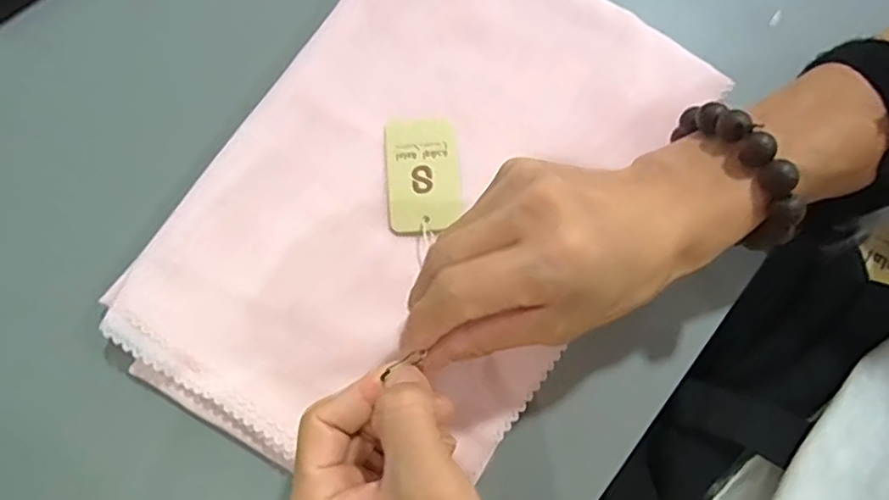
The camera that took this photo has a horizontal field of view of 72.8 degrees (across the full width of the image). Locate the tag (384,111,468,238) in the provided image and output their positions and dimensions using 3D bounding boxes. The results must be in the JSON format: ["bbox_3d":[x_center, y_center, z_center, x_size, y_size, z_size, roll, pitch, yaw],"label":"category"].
[{"bbox_3d":[-0.012,-0.044,0.340,0.041,0.004,0.068,-7,78,-1],"label":"tag"}]

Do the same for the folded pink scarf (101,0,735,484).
[{"bbox_3d":[-0.012,-0.029,0.330,0.207,0.021,0.314,34,80,7],"label":"folded pink scarf"}]

